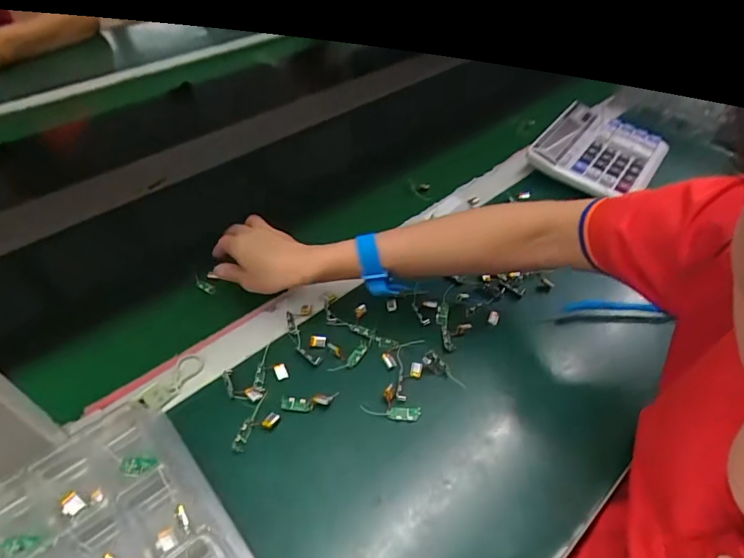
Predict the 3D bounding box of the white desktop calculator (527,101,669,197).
[{"bbox_3d":[0.333,-0.189,0.650,0.152,0.044,0.179,27,51,26],"label":"white desktop calculator"}]

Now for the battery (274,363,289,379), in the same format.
[{"bbox_3d":[-0.087,0.089,0.430,0.011,0.005,0.015,-20,47,-19],"label":"battery"}]

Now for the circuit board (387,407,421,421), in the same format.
[{"bbox_3d":[0.029,0.121,0.401,0.029,0.005,0.010,1,47,1],"label":"circuit board"}]

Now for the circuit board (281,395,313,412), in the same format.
[{"bbox_3d":[-0.069,0.115,0.409,0.029,0.004,0.013,6,47,5],"label":"circuit board"}]

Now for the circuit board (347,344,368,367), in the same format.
[{"bbox_3d":[-0.015,0.075,0.440,0.011,0.004,0.029,22,49,23],"label":"circuit board"}]

